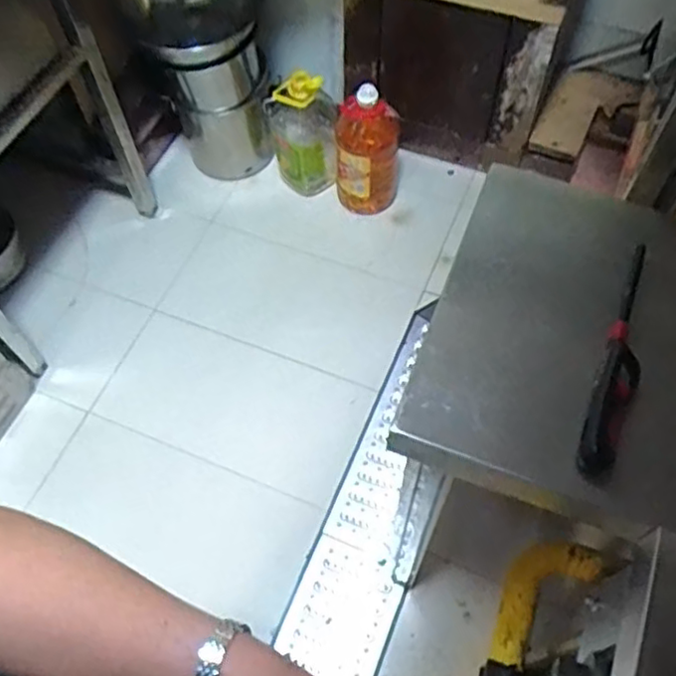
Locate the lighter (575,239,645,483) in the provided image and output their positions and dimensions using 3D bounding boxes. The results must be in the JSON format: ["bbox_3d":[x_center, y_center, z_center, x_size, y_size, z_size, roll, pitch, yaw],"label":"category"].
[{"bbox_3d":[0.292,0.012,0.692,0.040,0.022,0.276,20,63,12],"label":"lighter"}]

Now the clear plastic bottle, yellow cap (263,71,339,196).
[{"bbox_3d":[-0.089,-0.518,1.723,0.172,0.329,0.171,-1,61,1],"label":"clear plastic bottle, yellow cap"}]

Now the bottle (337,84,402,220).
[{"bbox_3d":[0.073,-0.455,1.669,0.150,0.323,0.121,5,61,4],"label":"bottle"}]

